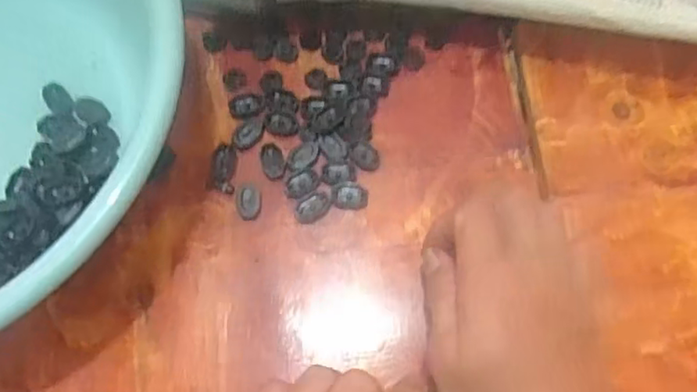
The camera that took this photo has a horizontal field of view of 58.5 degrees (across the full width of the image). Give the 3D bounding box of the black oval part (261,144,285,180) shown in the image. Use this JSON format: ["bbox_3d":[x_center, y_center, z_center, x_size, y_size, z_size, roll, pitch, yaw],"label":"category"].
[{"bbox_3d":[-0.045,-0.021,0.371,0.013,0.004,0.023,-16,71,-6],"label":"black oval part"}]

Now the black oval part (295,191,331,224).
[{"bbox_3d":[-0.021,0.006,0.364,0.022,0.004,0.014,-42,76,-14],"label":"black oval part"}]

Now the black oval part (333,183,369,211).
[{"bbox_3d":[0.001,0.000,0.366,0.020,0.004,0.016,0,70,-1],"label":"black oval part"}]

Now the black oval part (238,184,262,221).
[{"bbox_3d":[-0.058,0.003,0.365,0.014,0.004,0.021,-7,71,-3],"label":"black oval part"}]

